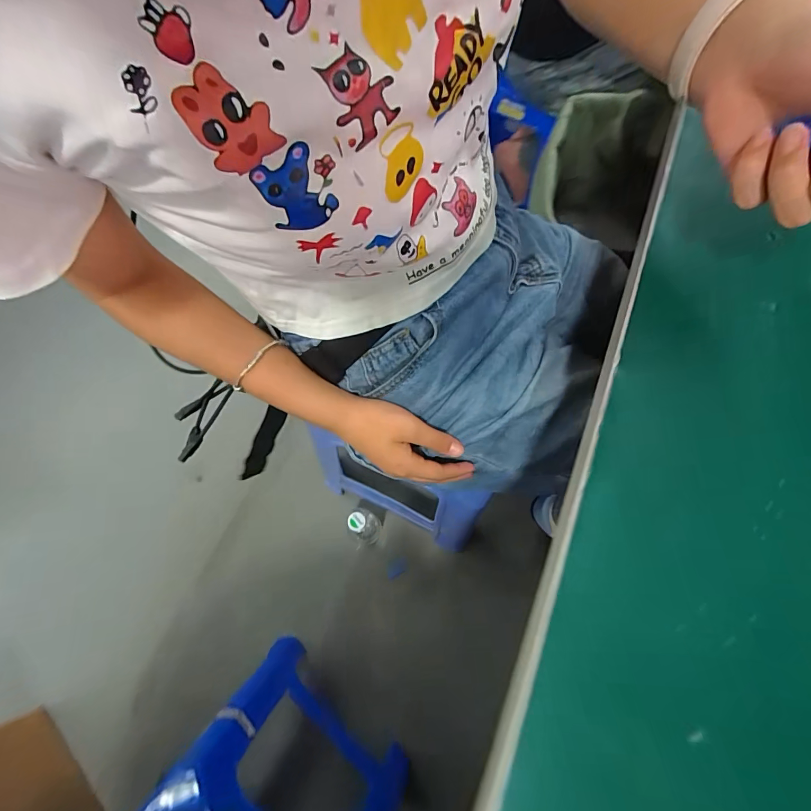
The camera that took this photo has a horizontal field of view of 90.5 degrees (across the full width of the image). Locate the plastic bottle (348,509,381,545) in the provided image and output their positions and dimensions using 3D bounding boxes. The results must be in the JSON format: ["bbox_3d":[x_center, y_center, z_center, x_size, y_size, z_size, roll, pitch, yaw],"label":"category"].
[{"bbox_3d":[-0.086,0.246,0.818,0.064,0.240,0.058,19,70,7],"label":"plastic bottle"}]

